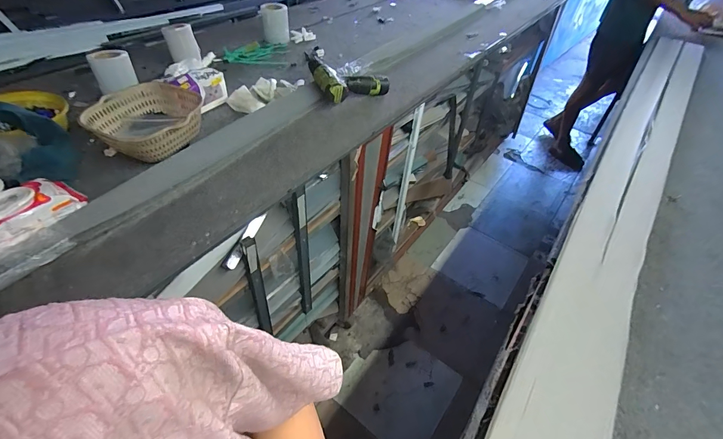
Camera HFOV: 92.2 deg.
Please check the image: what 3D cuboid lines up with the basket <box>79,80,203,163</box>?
[{"bbox_3d":[-0.426,-0.190,0.699,0.192,0.079,0.190,2,46,-2],"label":"basket"}]

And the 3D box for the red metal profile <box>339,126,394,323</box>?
[{"bbox_3d":[-0.004,0.071,1.222,0.055,0.825,0.202,21,48,17],"label":"red metal profile"}]

